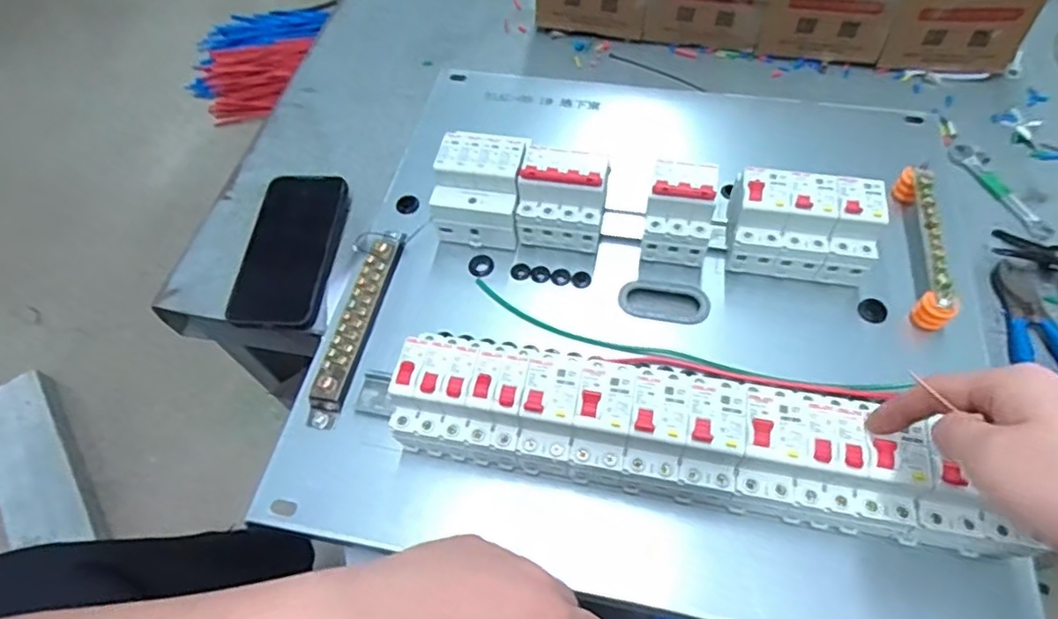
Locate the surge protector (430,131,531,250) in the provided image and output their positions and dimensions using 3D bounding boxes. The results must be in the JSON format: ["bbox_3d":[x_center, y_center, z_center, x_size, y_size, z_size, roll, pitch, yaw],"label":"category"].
[{"bbox_3d":[-0.042,-0.104,0.544,0.074,0.077,0.075,8,59,9],"label":"surge protector"}]

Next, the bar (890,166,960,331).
[{"bbox_3d":[0.337,-0.057,0.517,0.024,0.046,0.159,10,60,9],"label":"bar"}]

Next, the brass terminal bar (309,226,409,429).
[{"bbox_3d":[-0.143,0.005,0.514,0.024,0.023,0.195,7,57,9],"label":"brass terminal bar"}]

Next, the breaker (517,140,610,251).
[{"bbox_3d":[0.032,-0.095,0.539,0.074,0.079,0.072,11,59,11],"label":"breaker"}]

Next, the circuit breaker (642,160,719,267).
[{"bbox_3d":[0.129,-0.081,0.524,0.060,0.085,0.072,10,59,10],"label":"circuit breaker"}]

